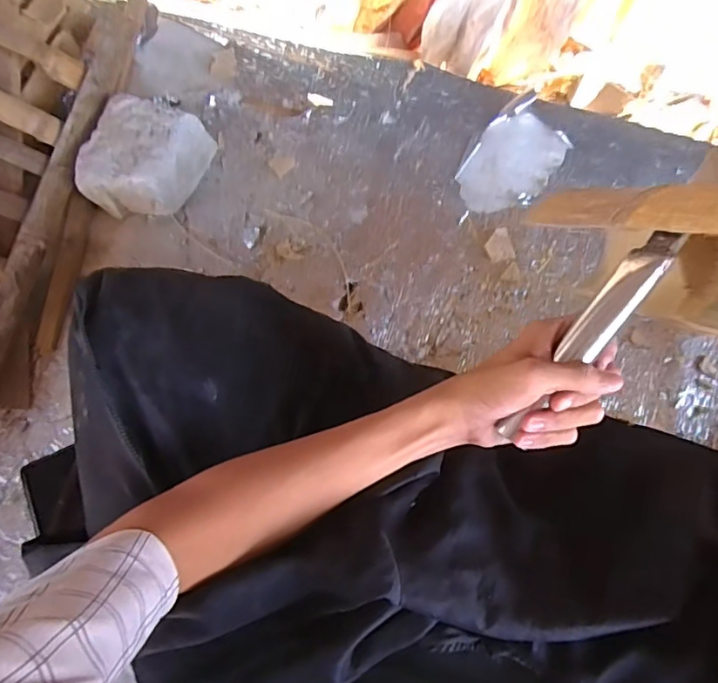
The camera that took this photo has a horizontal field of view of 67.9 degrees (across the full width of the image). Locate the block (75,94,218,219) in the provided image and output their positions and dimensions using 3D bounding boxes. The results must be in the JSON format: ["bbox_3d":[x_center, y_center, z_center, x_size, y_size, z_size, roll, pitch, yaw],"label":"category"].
[{"bbox_3d":[-0.261,-0.221,0.657,0.123,0.087,0.133,15,76,6],"label":"block"}]

